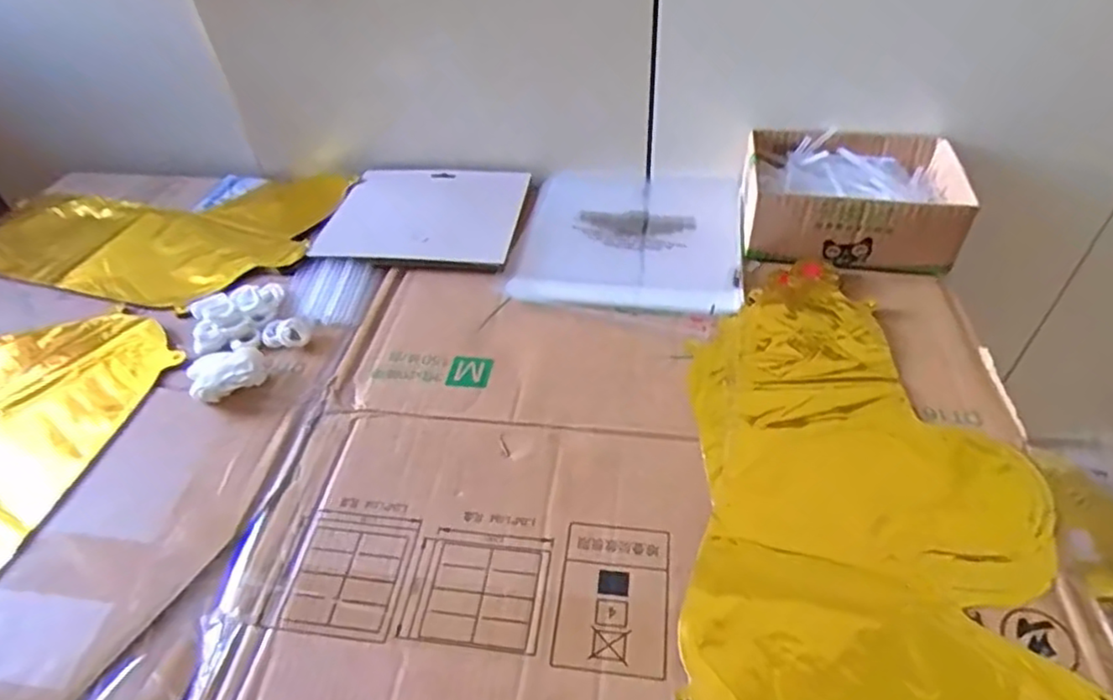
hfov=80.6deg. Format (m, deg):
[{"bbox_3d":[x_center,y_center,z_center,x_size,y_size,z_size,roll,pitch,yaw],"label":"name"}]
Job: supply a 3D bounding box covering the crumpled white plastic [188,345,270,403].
[{"bbox_3d":[-0.265,0.019,0.533,0.057,0.021,0.044,-20,47,-15],"label":"crumpled white plastic"}]

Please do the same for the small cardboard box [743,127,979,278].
[{"bbox_3d":[0.278,-0.147,0.620,0.197,0.061,0.142,3,46,7],"label":"small cardboard box"}]

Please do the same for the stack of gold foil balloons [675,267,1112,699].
[{"bbox_3d":[0.196,0.108,0.413,0.226,0.009,0.438,2,46,7],"label":"stack of gold foil balloons"}]

